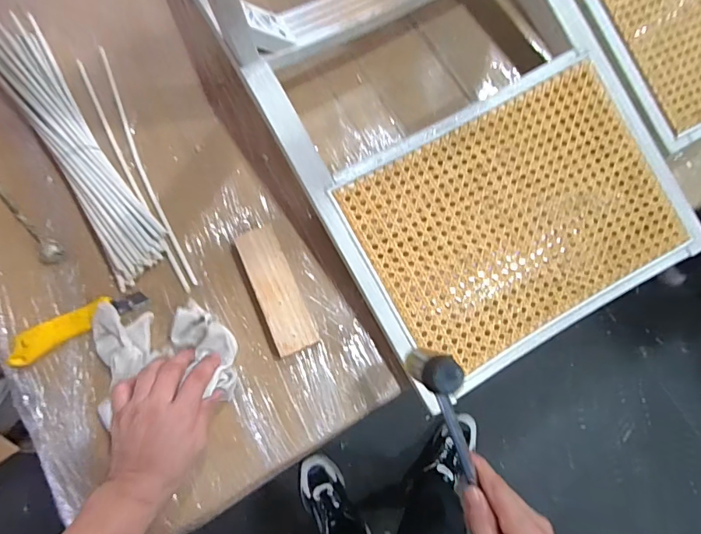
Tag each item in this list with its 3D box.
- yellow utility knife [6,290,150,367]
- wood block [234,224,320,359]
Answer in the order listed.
[{"bbox_3d":[-0.337,0.069,0.537,0.169,0.019,0.035,-28,76,-5],"label":"yellow utility knife"},{"bbox_3d":[-0.092,0.028,0.552,0.055,0.034,0.164,-23,76,-4],"label":"wood block"}]

